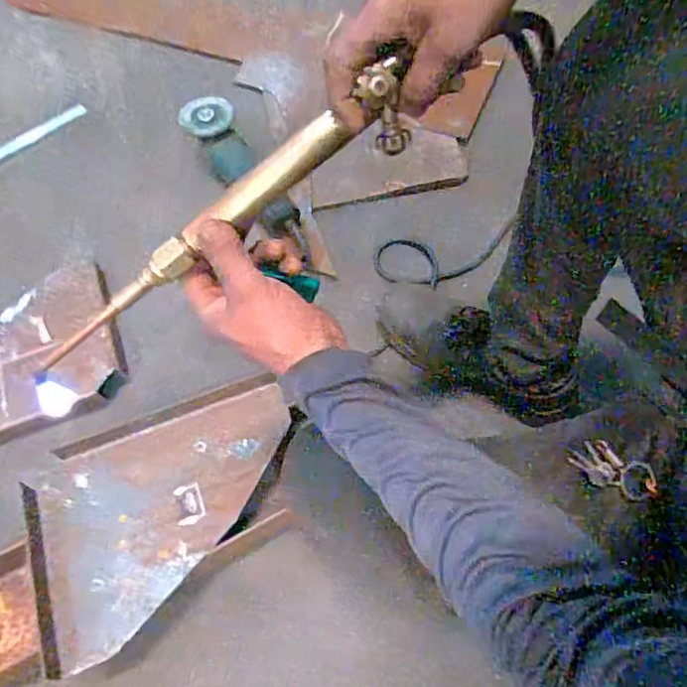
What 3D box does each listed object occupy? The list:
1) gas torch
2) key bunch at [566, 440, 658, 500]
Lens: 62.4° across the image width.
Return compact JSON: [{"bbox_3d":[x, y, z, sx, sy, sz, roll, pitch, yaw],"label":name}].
[{"bbox_3d":[-0.086,-0.085,0.406,0.336,0.063,0.033,-36,65,6],"label":"gas torch"},{"bbox_3d":[0.220,0.103,0.461,0.035,0.007,0.066,-45,53,-11],"label":"key bunch"}]

